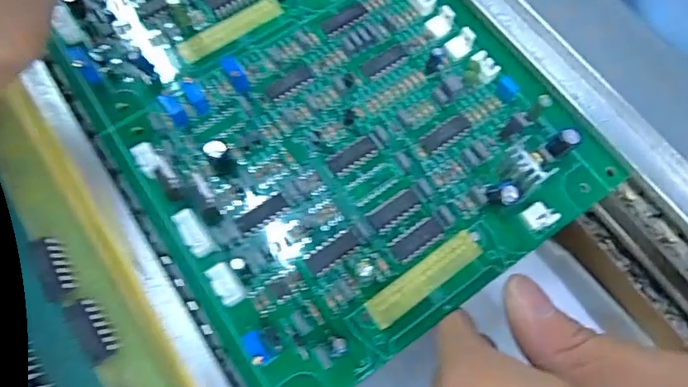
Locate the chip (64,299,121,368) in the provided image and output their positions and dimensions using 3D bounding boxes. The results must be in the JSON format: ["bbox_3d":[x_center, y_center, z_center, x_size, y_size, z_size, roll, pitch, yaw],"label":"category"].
[{"bbox_3d":[-0.070,0.037,0.128,0.007,0.004,0.019,-34,75,-9],"label":"chip"}]

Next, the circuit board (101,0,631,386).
[{"bbox_3d":[0.007,-0.016,0.166,0.146,0.012,0.122,-34,75,-11],"label":"circuit board"}]

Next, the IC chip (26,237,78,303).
[{"bbox_3d":[-0.085,0.021,0.134,0.008,0.004,0.019,-31,75,-9],"label":"IC chip"}]

